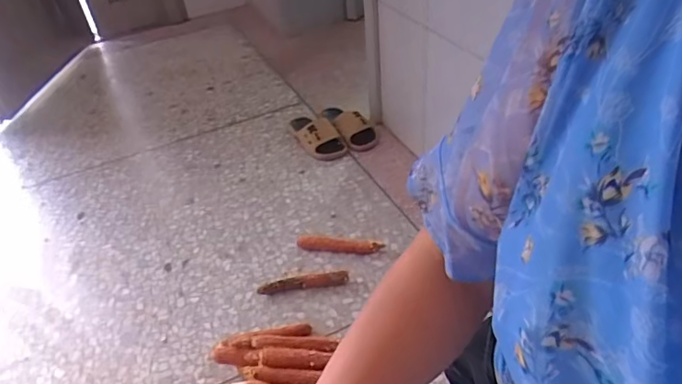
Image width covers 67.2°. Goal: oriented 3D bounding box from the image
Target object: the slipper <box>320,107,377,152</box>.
[{"bbox_3d":[0.032,-0.221,1.686,0.104,0.053,0.252,-23,41,-19],"label":"slipper"}]

